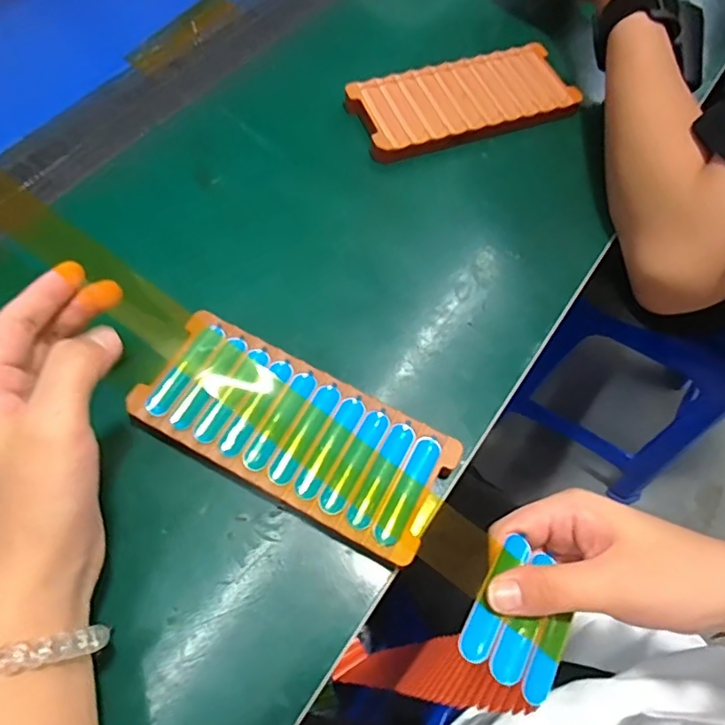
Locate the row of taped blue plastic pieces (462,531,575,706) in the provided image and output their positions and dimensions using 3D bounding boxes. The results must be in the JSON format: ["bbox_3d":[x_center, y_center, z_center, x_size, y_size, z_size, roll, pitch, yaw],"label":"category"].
[{"bbox_3d":[0.074,0.118,0.256,0.044,0.013,0.058,30,67,12],"label":"row of taped blue plastic pieces"}]

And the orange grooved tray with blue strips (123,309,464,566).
[{"bbox_3d":[-0.038,0.039,0.311,0.169,0.018,0.072,26,66,11],"label":"orange grooved tray with blue strips"}]

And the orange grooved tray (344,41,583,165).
[{"bbox_3d":[0.079,-0.206,0.437,0.170,0.016,0.077,-18,66,-10],"label":"orange grooved tray"}]

